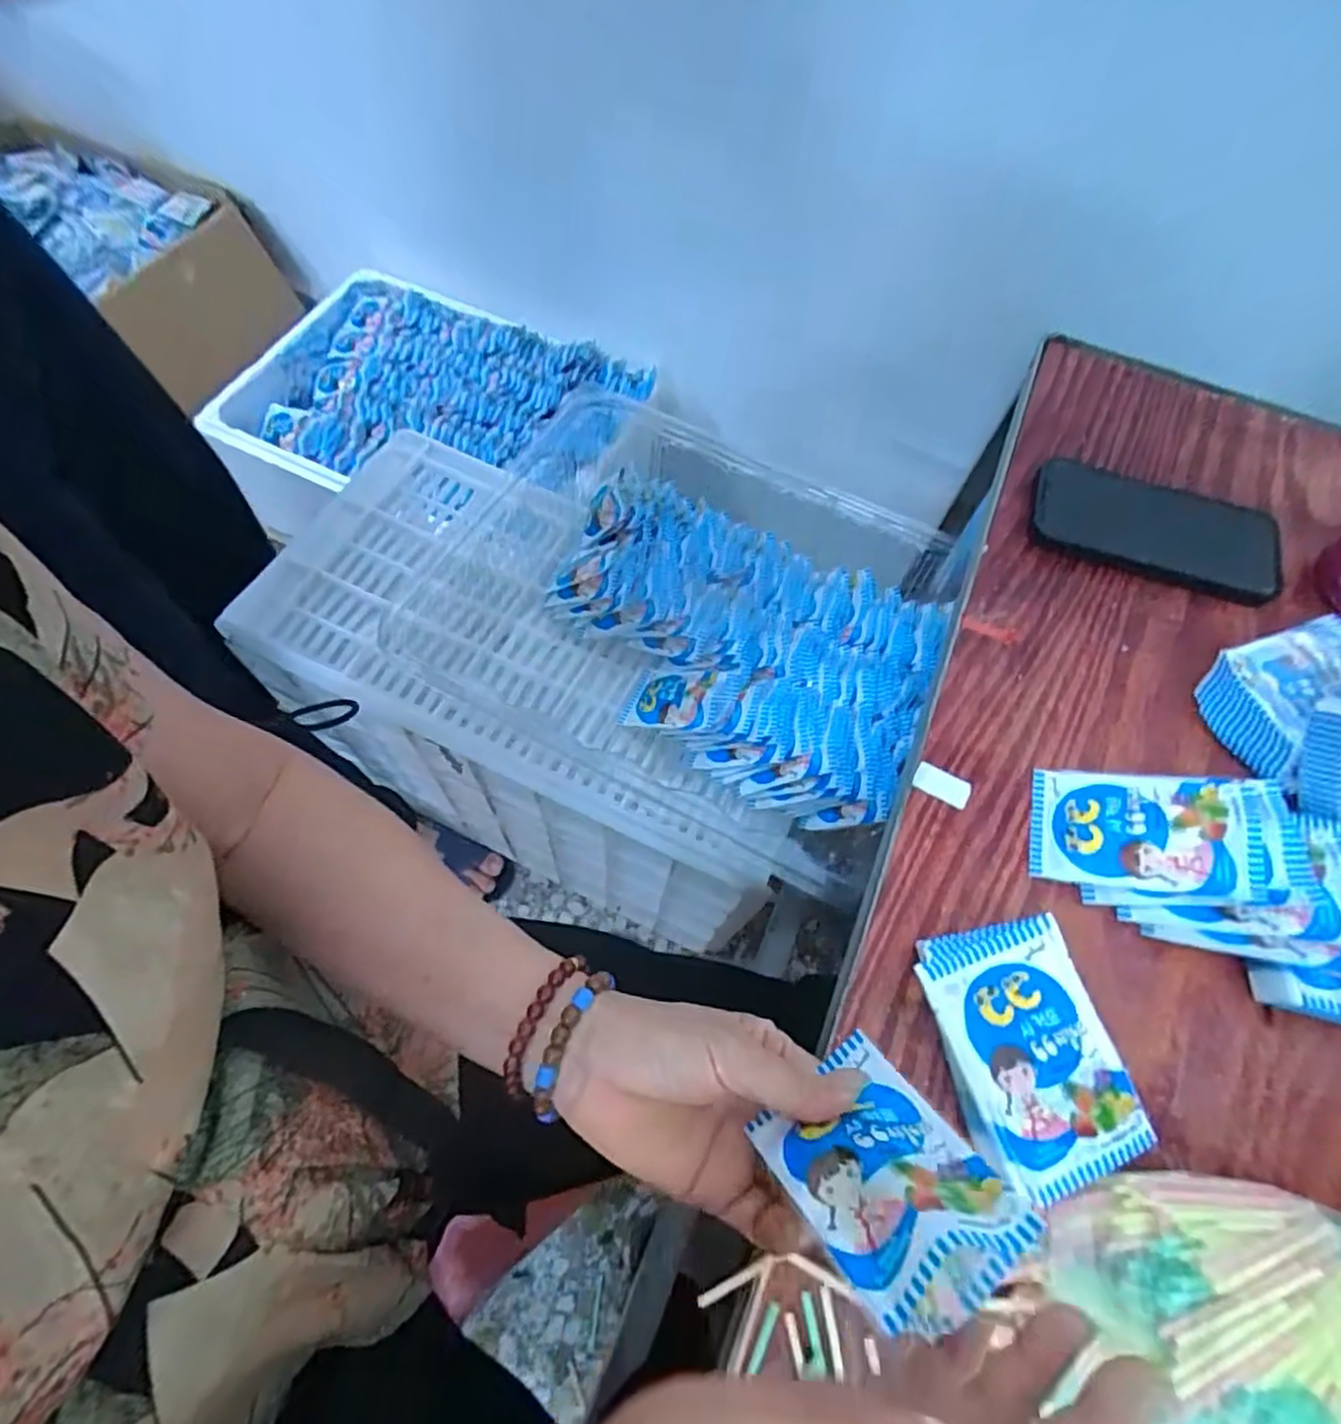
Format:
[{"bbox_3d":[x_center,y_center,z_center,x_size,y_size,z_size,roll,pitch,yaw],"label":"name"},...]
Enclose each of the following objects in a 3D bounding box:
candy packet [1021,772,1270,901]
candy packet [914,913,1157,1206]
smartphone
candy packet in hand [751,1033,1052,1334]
[{"bbox_3d":[0.256,0.064,0.381,0.104,0.012,0.067,1,61,28],"label":"candy packet"},{"bbox_3d":[0.172,0.157,0.330,0.075,0.007,0.109,-15,66,-9],"label":"candy packet"},{"bbox_3d":[0.337,-0.128,0.489,0.164,0.016,0.078,20,65,8],"label":"smartphone"},{"bbox_3d":[0.074,0.164,0.255,0.063,0.097,0.019,-20,100,-14],"label":"candy packet in hand"}]

